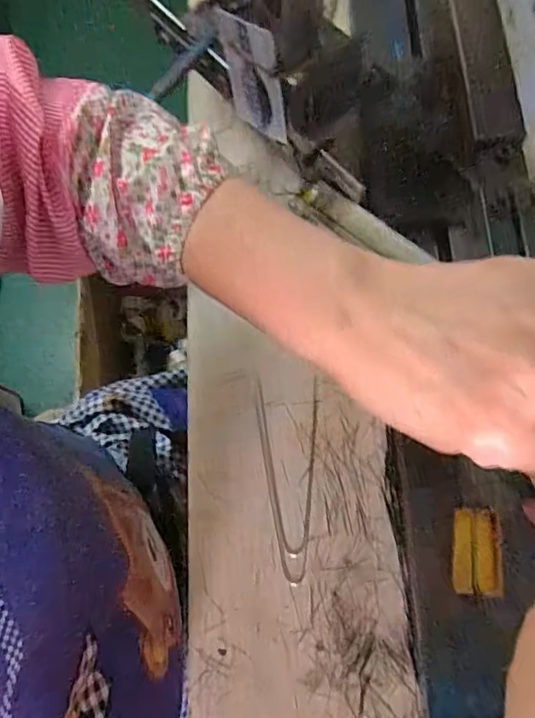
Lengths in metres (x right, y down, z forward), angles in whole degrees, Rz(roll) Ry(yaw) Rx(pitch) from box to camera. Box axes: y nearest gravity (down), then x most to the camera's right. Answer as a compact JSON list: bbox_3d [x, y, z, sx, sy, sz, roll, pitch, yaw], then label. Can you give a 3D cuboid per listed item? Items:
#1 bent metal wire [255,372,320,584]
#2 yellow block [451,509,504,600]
[{"bbox_3d":[0.014,0.091,0.415,0.049,0.004,0.153,1,74,2],"label":"bent metal wire"},{"bbox_3d":[0.134,0.124,0.341,0.028,0.011,0.052,3,74,3],"label":"yellow block"}]

